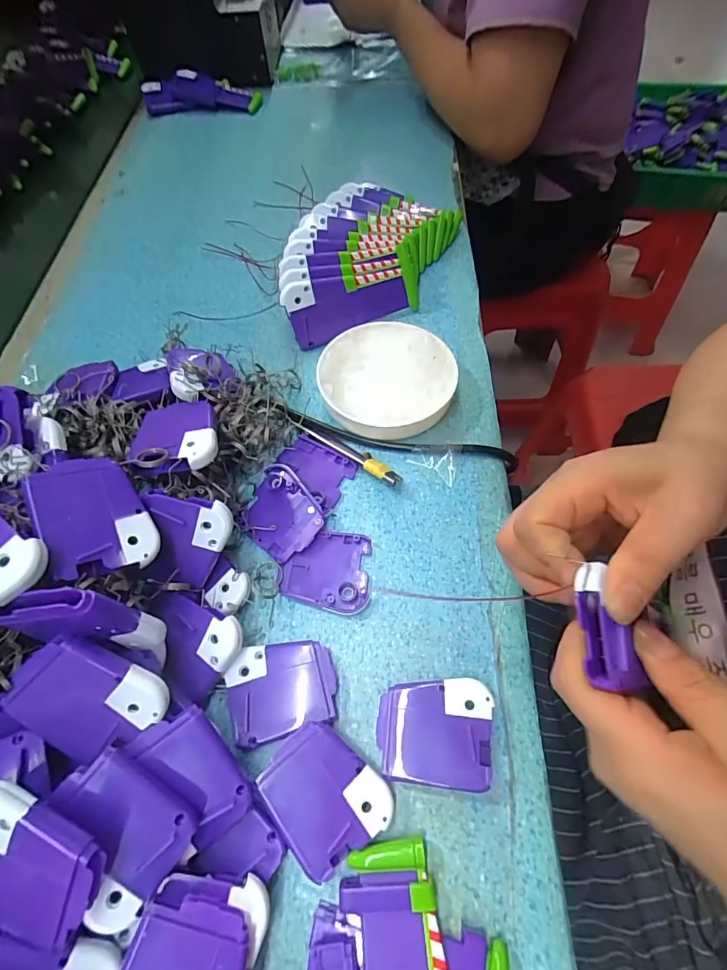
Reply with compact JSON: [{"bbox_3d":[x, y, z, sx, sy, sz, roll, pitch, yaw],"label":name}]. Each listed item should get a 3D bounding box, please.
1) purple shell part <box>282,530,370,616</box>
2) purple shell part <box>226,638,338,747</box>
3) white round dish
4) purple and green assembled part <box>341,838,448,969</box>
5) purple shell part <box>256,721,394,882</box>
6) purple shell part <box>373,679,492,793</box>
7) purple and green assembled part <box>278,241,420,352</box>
[{"bbox_3d":[-0.023,0.055,0.295,0.056,0.005,0.051,11,62,7],"label":"purple shell part"},{"bbox_3d":[-0.047,0.118,0.259,0.060,0.011,0.049,-12,61,-6],"label":"purple shell part"},{"bbox_3d":[0.018,-0.083,0.353,0.103,0.026,0.101,0,61,1],"label":"white round dish"},{"bbox_3d":[0.017,0.217,0.199,0.041,0.012,0.088,-10,61,-4],"label":"purple and green assembled part"},{"bbox_3d":[-0.021,0.158,0.225,0.060,0.011,0.050,40,69,20],"label":"purple shell part"},{"bbox_3d":[0.038,0.134,0.244,0.059,0.015,0.051,5,61,4],"label":"purple shell part"},{"bbox_3d":[-0.008,-0.167,0.393,0.125,0.051,0.021,-25,33,-11],"label":"purple and green assembled part"}]

